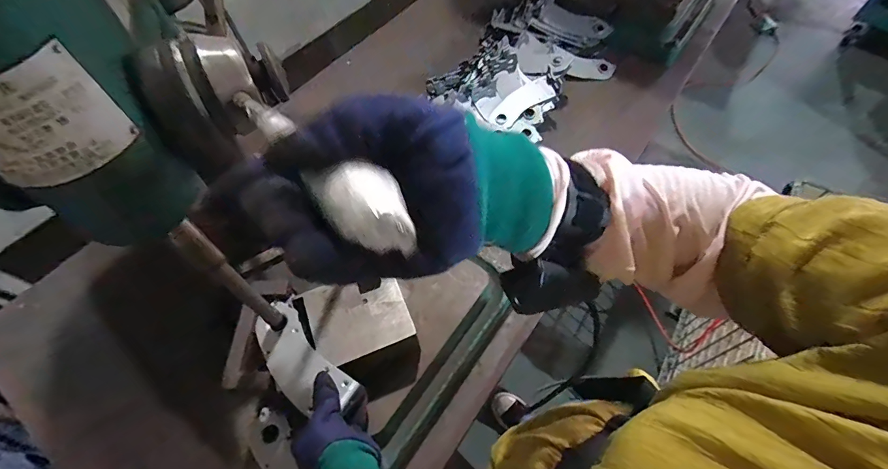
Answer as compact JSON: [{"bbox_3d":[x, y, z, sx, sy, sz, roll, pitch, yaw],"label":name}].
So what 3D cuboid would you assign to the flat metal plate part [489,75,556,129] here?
[{"bbox_3d":[0.171,-0.294,0.888,0.160,0.009,0.066,-37,65,-5],"label":"flat metal plate part"}]

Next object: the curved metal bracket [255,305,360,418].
[{"bbox_3d":[-0.182,0.157,0.500,0.166,0.010,0.067,38,67,23],"label":"curved metal bracket"}]

